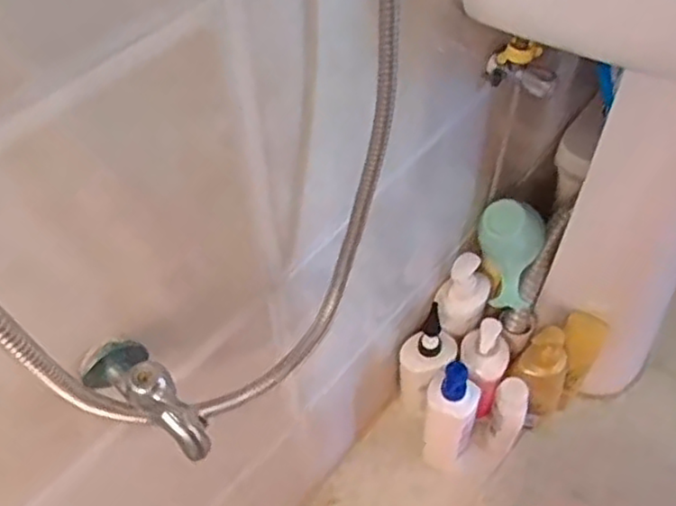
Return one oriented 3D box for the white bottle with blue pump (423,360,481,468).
[{"bbox_3d":[0.158,0.236,0.974,0.069,0.274,0.050,21,56,17],"label":"white bottle with blue pump"}]

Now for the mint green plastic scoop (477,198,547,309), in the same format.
[{"bbox_3d":[0.242,0.000,0.955,0.078,0.162,0.056,-8,25,-4],"label":"mint green plastic scoop"}]

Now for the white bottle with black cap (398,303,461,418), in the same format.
[{"bbox_3d":[0.130,0.166,1.018,0.080,0.166,0.066,-27,56,-18],"label":"white bottle with black cap"}]

